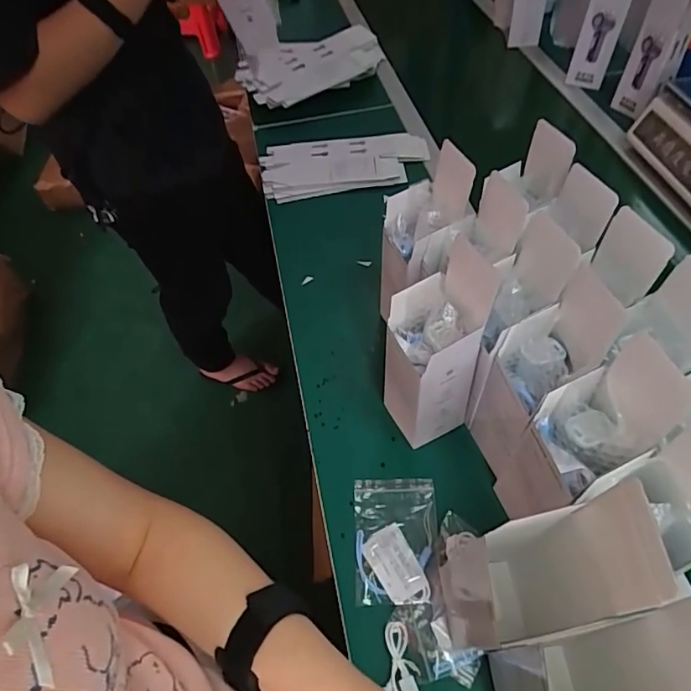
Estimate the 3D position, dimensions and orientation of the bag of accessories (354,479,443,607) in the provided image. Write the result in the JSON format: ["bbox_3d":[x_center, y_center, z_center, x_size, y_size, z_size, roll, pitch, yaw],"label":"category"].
[{"bbox_3d":[0.054,0.203,0.532,0.086,0.013,0.129,-2,53,3],"label":"bag of accessories"}]

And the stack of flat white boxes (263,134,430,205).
[{"bbox_3d":[0.000,-0.340,0.938,0.306,0.033,0.139,-9,53,-2],"label":"stack of flat white boxes"}]

